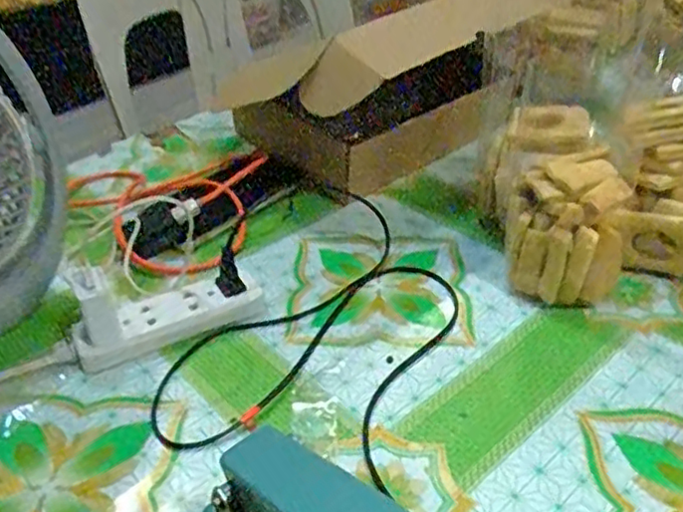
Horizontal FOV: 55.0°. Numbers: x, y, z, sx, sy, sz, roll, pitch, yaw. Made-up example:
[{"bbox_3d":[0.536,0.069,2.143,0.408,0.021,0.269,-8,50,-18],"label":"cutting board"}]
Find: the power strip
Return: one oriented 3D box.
[{"bbox_3d":[-0.135,0.048,0.521,0.145,0.023,0.046,-18,40,-20],"label":"power strip"}]

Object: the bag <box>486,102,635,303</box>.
[{"bbox_3d":[0.177,-0.047,0.563,0.090,0.113,0.155,-1,37,1],"label":"bag"}]

